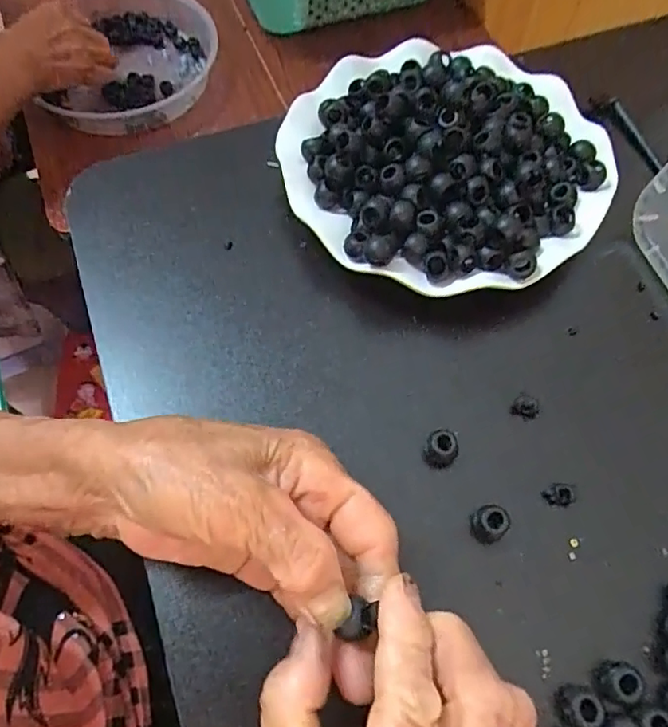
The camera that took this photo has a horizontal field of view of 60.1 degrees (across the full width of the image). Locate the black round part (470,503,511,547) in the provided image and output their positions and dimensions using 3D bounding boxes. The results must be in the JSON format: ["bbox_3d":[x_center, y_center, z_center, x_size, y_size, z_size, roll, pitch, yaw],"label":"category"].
[{"bbox_3d":[0.070,0.072,0.260,0.015,0.012,0.015,-18,64,-6],"label":"black round part"}]

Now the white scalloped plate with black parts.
[{"bbox_3d":[0.062,-0.115,0.325,0.164,0.061,0.169,-1,64,2],"label":"white scalloped plate with black parts"}]

